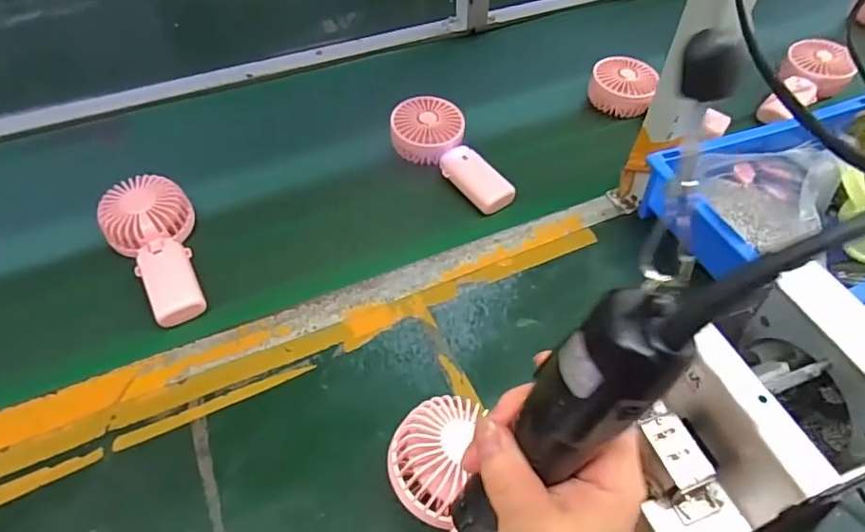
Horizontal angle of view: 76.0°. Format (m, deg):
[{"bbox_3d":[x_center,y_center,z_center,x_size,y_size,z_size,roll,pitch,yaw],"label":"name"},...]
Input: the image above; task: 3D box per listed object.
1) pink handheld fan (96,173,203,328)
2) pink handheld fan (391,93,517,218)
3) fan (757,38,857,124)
[{"bbox_3d":[-0.276,-0.015,0.559,0.082,0.033,0.170,-22,67,-18],"label":"pink handheld fan"},{"bbox_3d":[0.031,-0.134,0.650,0.076,0.049,0.180,-37,60,-27],"label":"pink handheld fan"},{"bbox_3d":[0.491,-0.237,0.744,0.157,0.047,0.084,-44,63,-13],"label":"fan"}]

